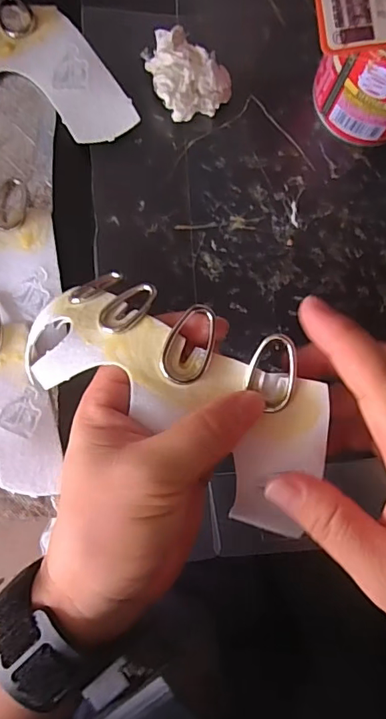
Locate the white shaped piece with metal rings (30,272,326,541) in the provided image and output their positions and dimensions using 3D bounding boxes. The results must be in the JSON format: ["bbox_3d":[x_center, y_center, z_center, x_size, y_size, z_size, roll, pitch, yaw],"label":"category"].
[{"bbox_3d":[-0.005,0.011,0.214,0.137,0.033,0.066,31,87,6],"label":"white shaped piece with metal rings"}]

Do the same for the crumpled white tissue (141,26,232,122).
[{"bbox_3d":[-0.002,-0.162,0.276,0.041,0.024,0.046,-19,87,-3],"label":"crumpled white tissue"}]

